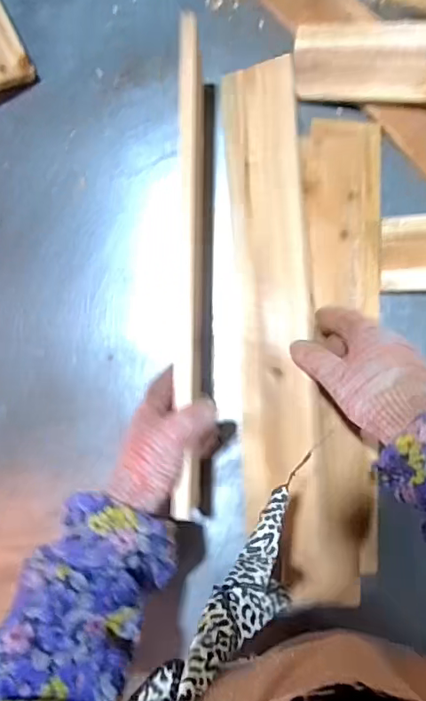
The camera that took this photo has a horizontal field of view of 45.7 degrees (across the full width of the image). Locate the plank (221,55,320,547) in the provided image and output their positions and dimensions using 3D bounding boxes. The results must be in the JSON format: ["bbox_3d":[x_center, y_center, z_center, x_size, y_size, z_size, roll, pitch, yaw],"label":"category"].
[{"bbox_3d":[0.060,-0.055,0.517,0.078,0.016,0.477,-5,85,24],"label":"plank"}]

